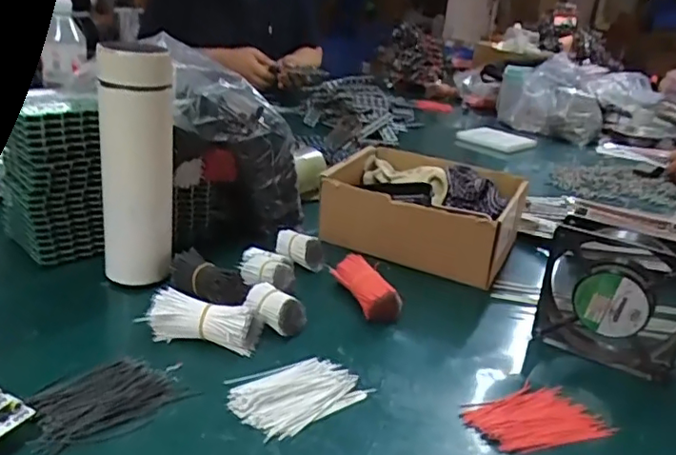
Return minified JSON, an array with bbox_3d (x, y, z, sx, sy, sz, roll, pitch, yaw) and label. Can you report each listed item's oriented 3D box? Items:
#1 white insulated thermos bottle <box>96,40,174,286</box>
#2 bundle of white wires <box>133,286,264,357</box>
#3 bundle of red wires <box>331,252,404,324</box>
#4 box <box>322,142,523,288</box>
[{"bbox_3d":[-0.192,-0.059,0.557,0.064,0.222,0.066,-5,24,-26],"label":"white insulated thermos bottle"},{"bbox_3d":[-0.117,0.081,0.508,0.096,0.034,0.034,8,22,6],"label":"bundle of white wires"},{"bbox_3d":[0.029,0.060,0.593,0.032,0.034,0.093,-5,24,-26],"label":"bundle of red wires"},{"bbox_3d":[0.105,-0.023,0.727,0.220,0.090,0.183,16,23,23],"label":"box"}]

